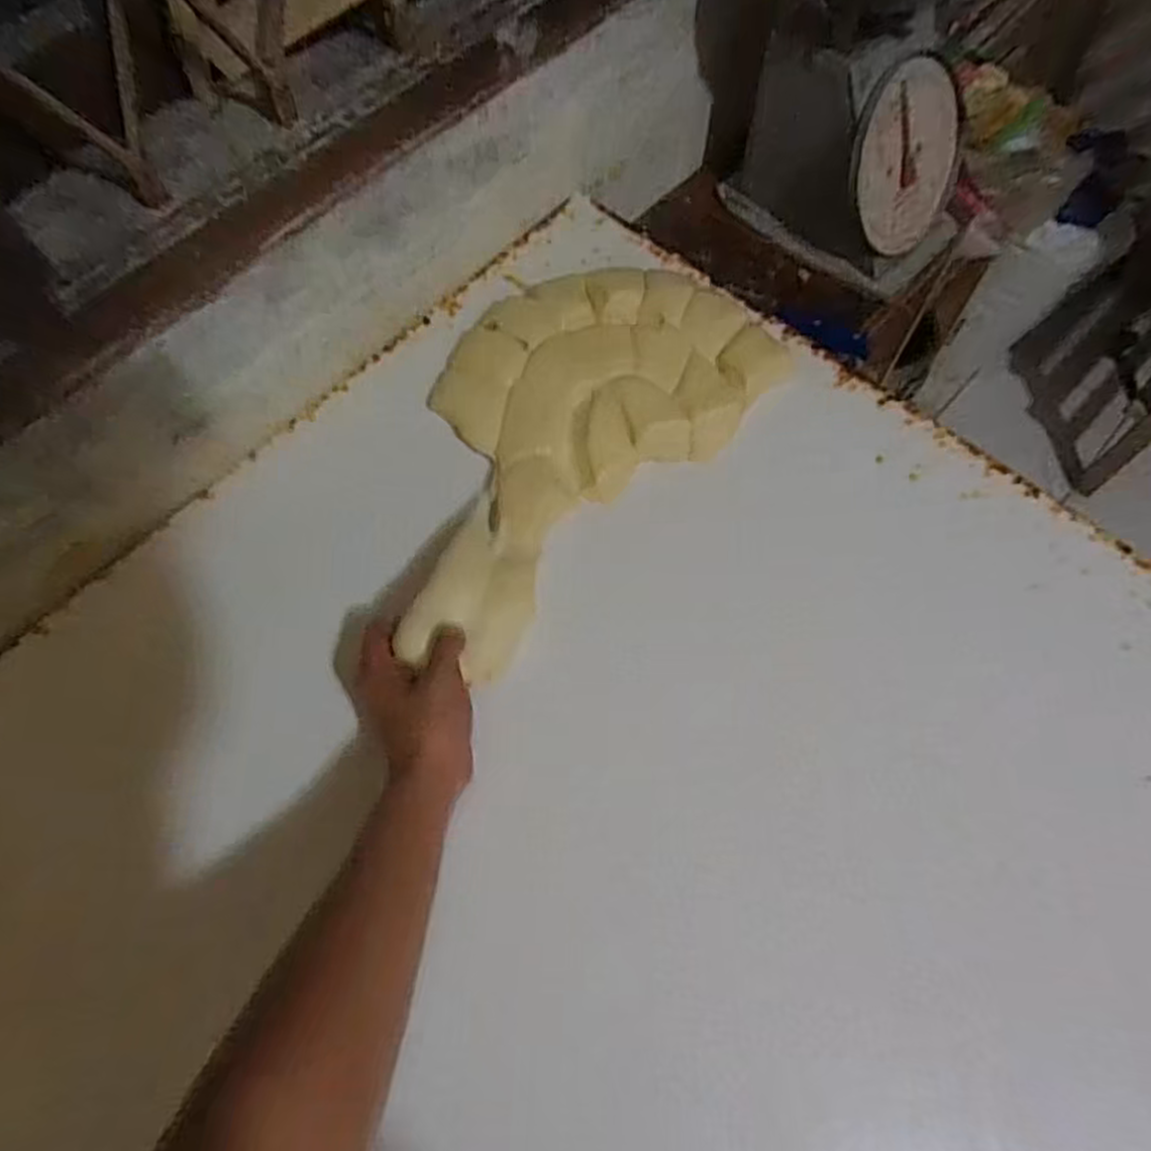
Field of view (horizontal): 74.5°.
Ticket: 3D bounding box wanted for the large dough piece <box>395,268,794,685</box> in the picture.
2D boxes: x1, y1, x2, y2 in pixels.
[{"bbox_3d":[-0.017,-0.137,0.652,0.234,0.057,0.425,39,73,16],"label":"large dough piece"}]

